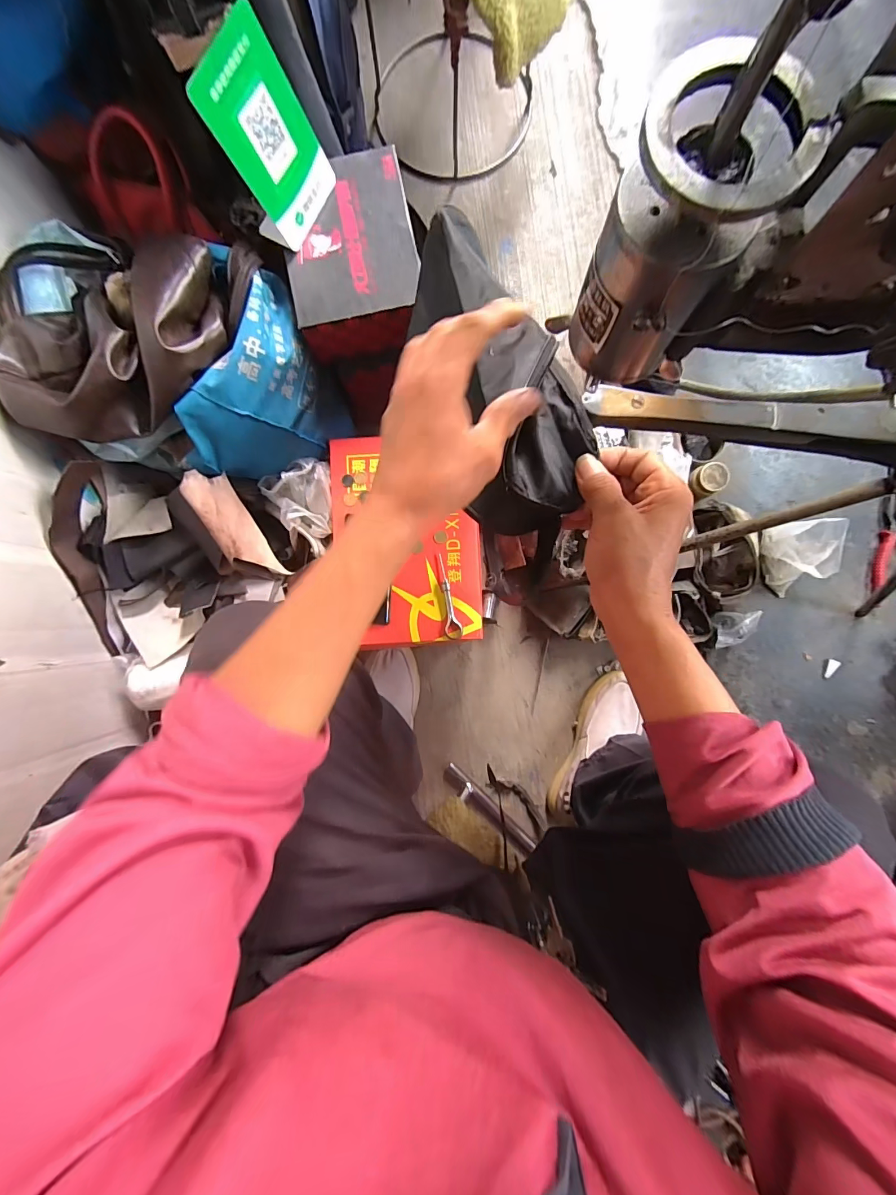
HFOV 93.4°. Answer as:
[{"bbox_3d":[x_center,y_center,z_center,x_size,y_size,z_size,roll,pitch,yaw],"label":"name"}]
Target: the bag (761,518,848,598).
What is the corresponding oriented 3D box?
[{"bbox_3d":[0.568,-0.065,0.683,0.075,0.091,0.121,-5,88,1],"label":"bag"}]

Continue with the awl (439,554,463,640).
[{"bbox_3d":[0.005,-0.001,0.629,0.026,0.008,0.126,-5,88,1],"label":"awl"}]

